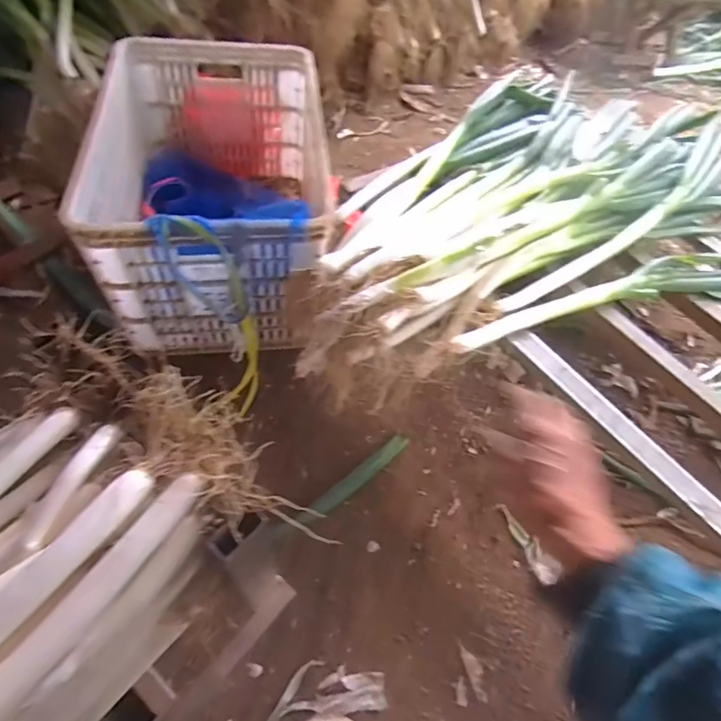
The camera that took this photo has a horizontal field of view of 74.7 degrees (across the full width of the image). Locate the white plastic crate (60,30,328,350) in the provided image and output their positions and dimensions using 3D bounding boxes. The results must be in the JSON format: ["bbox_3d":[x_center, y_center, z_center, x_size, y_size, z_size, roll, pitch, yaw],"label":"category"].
[{"bbox_3d":[-0.251,-0.295,0.866,0.357,0.305,0.601,-3,57,-8],"label":"white plastic crate"}]

